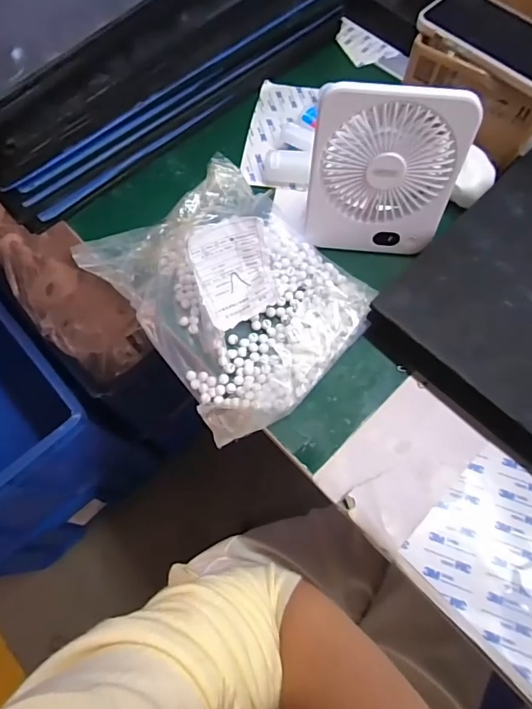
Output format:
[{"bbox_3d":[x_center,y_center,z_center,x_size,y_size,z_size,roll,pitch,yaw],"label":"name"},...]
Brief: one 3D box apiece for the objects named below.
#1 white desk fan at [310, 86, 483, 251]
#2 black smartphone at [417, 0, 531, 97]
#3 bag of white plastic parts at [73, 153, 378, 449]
[{"bbox_3d":[0.106,-0.161,0.410,0.130,0.151,0.042,4,67,2],"label":"white desk fan"},{"bbox_3d":[0.238,-0.317,0.449,0.090,0.013,0.171,-42,73,-16],"label":"black smartphone"},{"bbox_3d":[-0.031,-0.066,0.420,0.212,0.066,0.240,-35,71,-14],"label":"bag of white plastic parts"}]

